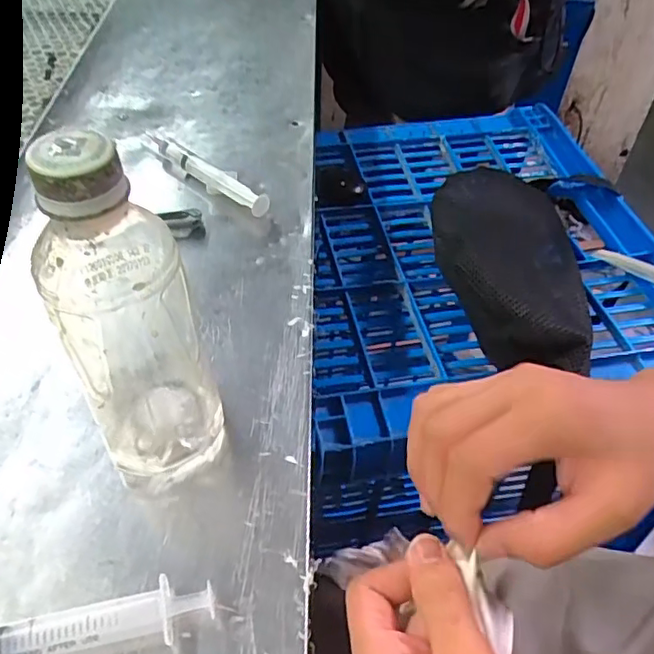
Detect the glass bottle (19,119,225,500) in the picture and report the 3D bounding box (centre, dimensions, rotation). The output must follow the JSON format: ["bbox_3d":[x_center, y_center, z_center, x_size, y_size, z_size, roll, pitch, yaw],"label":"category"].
[{"bbox_3d":[-0.082,0.002,0.258,0.060,0.176,0.054,-17,52,-19],"label":"glass bottle"}]

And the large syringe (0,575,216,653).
[{"bbox_3d":[-0.114,0.129,0.249,0.131,0.019,0.020,-9,49,-6],"label":"large syringe"}]

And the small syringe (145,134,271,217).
[{"bbox_3d":[-0.101,-0.126,0.479,0.143,0.019,0.018,34,54,25],"label":"small syringe"}]

